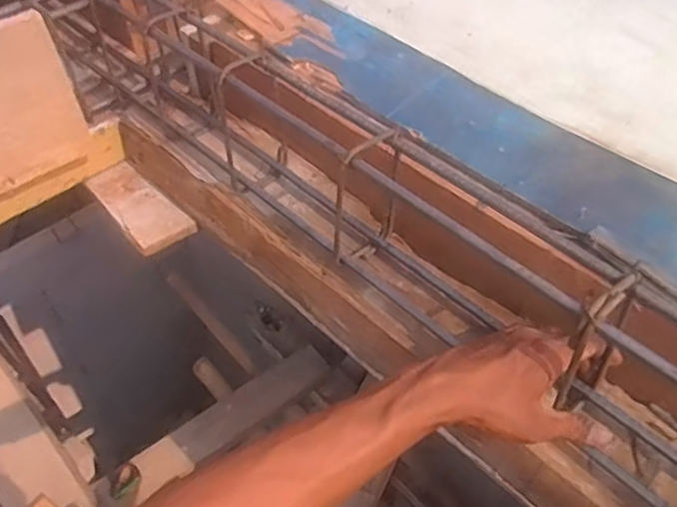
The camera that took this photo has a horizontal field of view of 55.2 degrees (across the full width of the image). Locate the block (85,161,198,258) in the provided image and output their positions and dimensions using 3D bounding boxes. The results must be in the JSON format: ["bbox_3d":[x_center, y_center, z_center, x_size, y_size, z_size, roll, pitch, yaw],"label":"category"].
[{"bbox_3d":[-0.252,-0.058,0.813,0.071,0.022,0.151,-35,58,-28],"label":"block"}]

